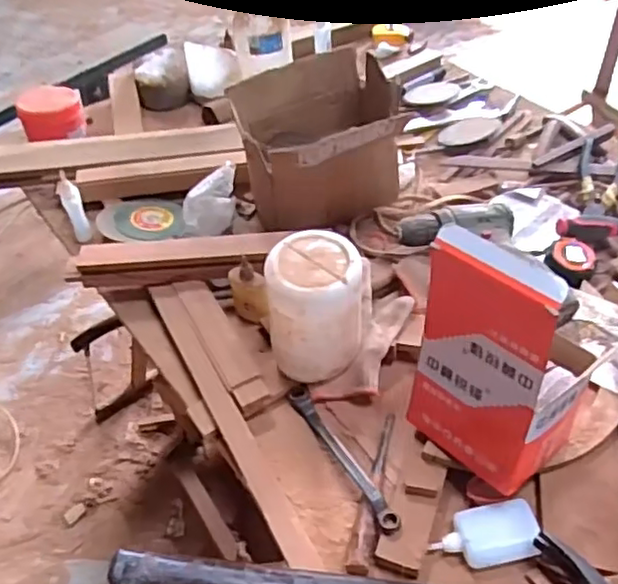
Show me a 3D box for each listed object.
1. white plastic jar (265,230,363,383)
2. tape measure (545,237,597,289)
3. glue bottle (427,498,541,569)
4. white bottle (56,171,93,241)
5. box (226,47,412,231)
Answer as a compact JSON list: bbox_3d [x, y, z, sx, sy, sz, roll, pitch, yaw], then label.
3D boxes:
[{"bbox_3d":[0.007,0.029,0.682,0.097,0.171,0.087,3,46,7],"label":"white plastic jar"},{"bbox_3d":[0.331,-0.040,0.811,0.057,0.027,0.056,-26,50,-21],"label":"tape measure"},{"bbox_3d":[0.160,0.219,0.588,0.093,0.023,0.053,-8,46,-4],"label":"glue bottle"},{"bbox_3d":[-0.324,-0.116,0.893,0.026,0.101,0.026,-24,30,-21],"label":"white bottle"},{"bbox_3d":[0.017,-0.189,0.874,0.204,0.167,0.167,-14,46,-10],"label":"box"}]

